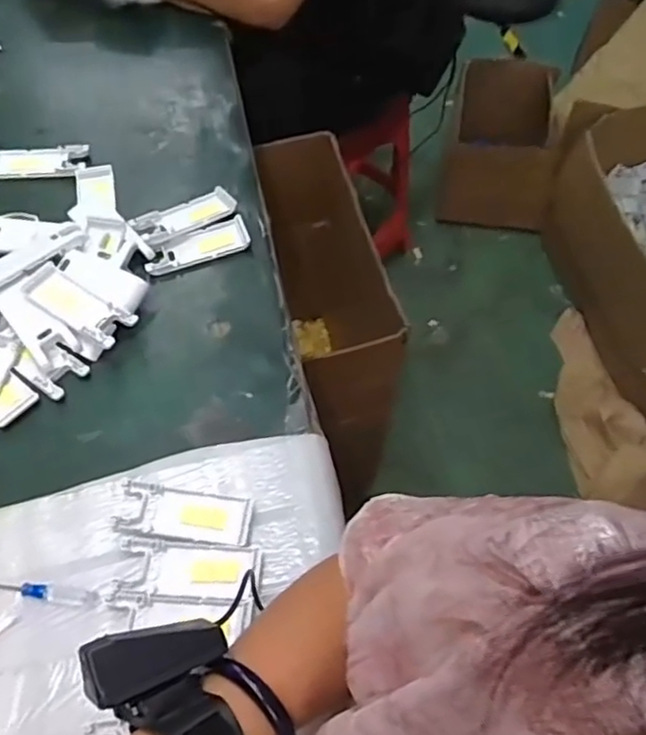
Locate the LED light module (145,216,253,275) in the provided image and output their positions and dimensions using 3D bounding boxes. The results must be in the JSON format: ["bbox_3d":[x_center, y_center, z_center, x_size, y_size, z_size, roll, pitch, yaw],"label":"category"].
[{"bbox_3d":[-0.126,-0.123,0.641,0.103,0.012,0.040,-16,62,-10],"label":"LED light module"}]

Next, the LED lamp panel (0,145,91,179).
[{"bbox_3d":[-0.314,-0.227,0.702,0.110,0.008,0.044,-1,60,-1],"label":"LED lamp panel"}]

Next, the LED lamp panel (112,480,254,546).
[{"bbox_3d":[-0.105,0.112,0.490,0.099,0.008,0.040,6,60,3],"label":"LED lamp panel"}]

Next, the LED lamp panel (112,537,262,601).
[{"bbox_3d":[-0.097,0.148,0.467,0.101,0.007,0.040,3,52,1],"label":"LED lamp panel"}]

